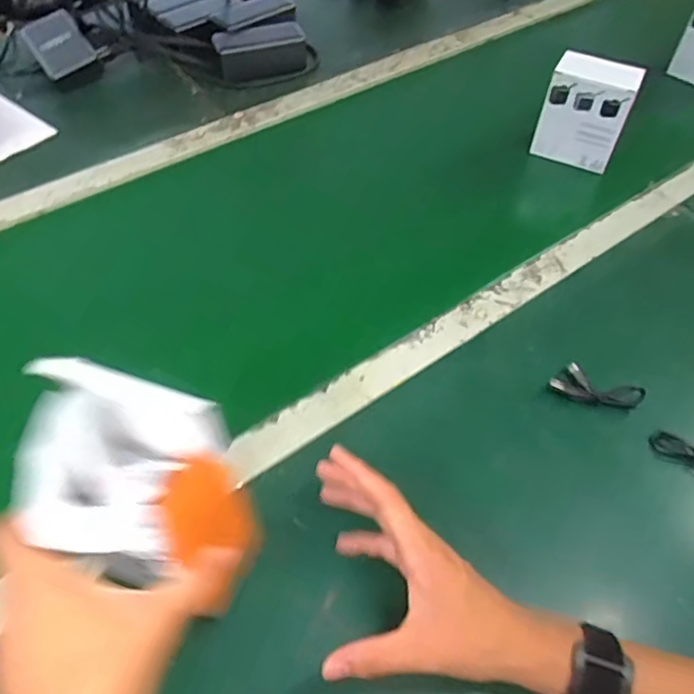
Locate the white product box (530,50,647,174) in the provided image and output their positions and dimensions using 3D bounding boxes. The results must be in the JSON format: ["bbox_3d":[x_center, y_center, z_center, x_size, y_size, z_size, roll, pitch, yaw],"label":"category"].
[{"bbox_3d":[0.295,-0.288,0.749,0.108,0.114,0.068,22,55,16],"label":"white product box"}]

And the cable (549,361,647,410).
[{"bbox_3d":[0.227,0.038,0.547,0.079,0.014,0.030,21,55,16],"label":"cable"}]

